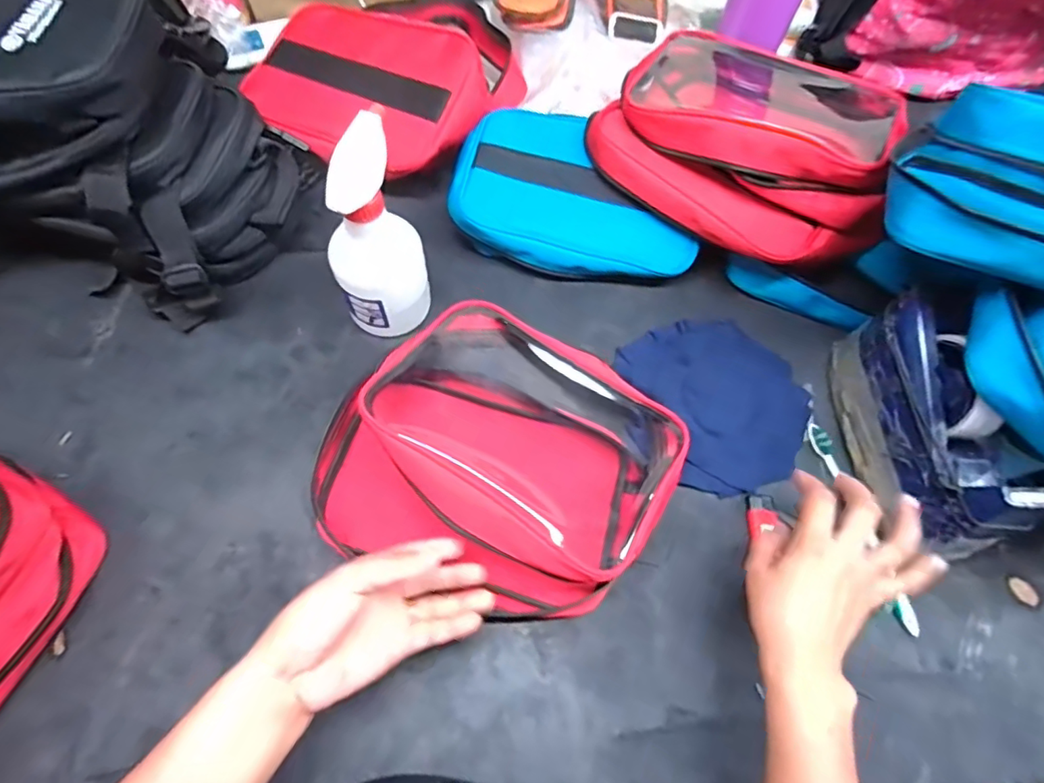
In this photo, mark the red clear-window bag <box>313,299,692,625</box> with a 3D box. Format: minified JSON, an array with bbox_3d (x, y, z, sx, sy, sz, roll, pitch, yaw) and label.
[{"bbox_3d":[-0.015,0.051,0.440,0.258,0.072,0.219,24,65,8],"label":"red clear-window bag"}]

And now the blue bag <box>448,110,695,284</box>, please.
[{"bbox_3d":[0.055,-0.200,0.561,0.248,0.067,0.173,12,64,2],"label":"blue bag"}]

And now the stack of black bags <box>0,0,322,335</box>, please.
[{"bbox_3d":[-0.415,-0.208,0.469,0.391,0.193,0.255,-5,64,-6],"label":"stack of black bags"}]

